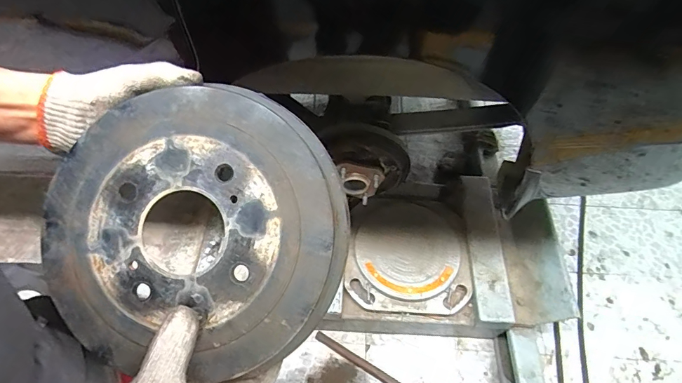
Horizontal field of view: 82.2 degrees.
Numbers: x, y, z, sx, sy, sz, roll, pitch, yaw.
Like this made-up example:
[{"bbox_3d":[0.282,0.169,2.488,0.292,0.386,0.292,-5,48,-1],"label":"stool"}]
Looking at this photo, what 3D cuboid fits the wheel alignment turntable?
[{"bbox_3d":[0.231,0.202,1.333,0.401,0.068,0.411,4,44,5],"label":"wheel alignment turntable"}]

